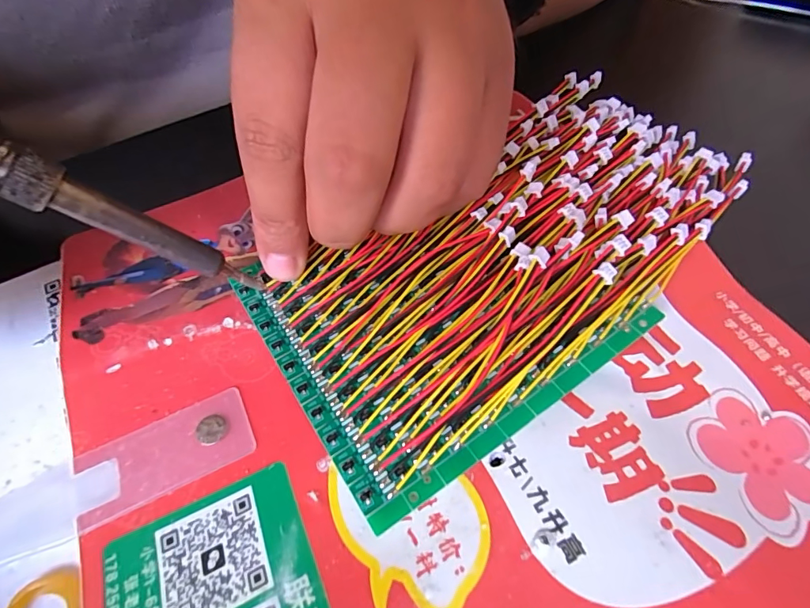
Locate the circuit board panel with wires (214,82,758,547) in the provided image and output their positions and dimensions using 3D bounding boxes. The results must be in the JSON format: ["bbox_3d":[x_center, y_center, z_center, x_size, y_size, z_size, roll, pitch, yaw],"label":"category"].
[{"bbox_3d":[0.033,-0.019,0.139,0.157,0.015,0.088,-31,61,-14],"label":"circuit board panel with wires"}]

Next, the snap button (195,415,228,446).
[{"bbox_3d":[-0.053,0.034,0.120,0.008,0.004,0.008,0,56,-1],"label":"snap button"}]

